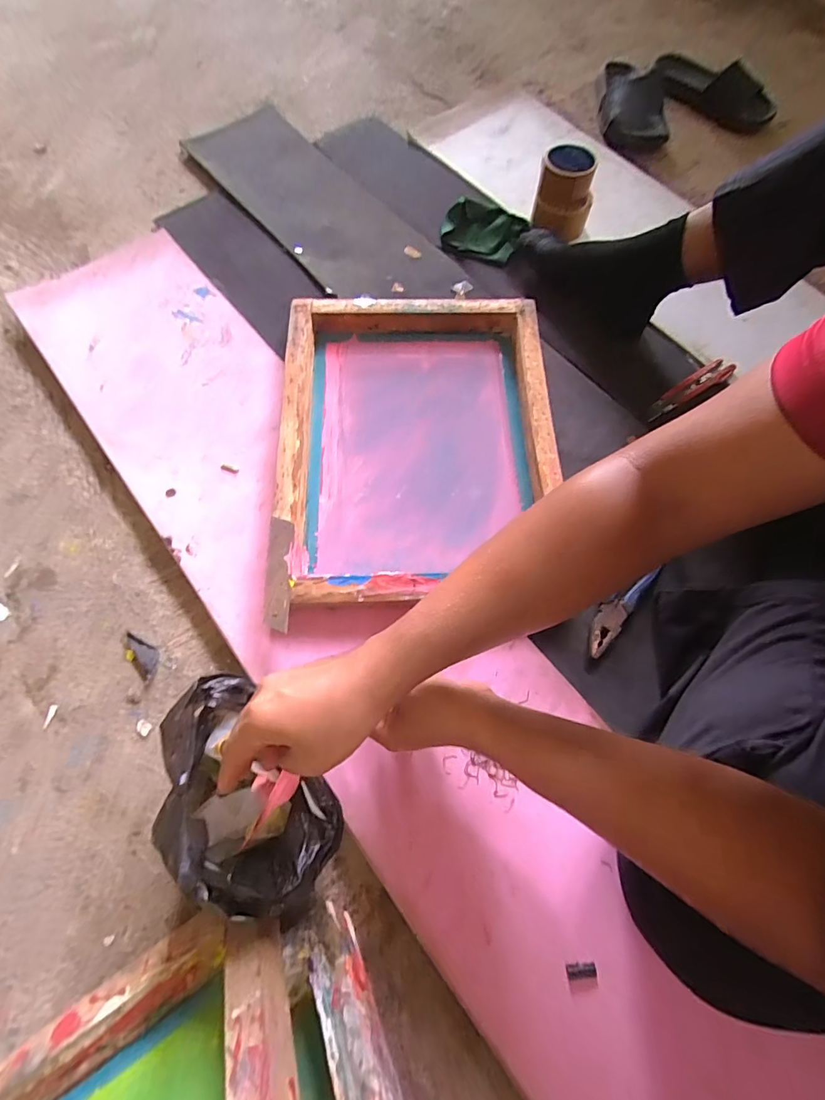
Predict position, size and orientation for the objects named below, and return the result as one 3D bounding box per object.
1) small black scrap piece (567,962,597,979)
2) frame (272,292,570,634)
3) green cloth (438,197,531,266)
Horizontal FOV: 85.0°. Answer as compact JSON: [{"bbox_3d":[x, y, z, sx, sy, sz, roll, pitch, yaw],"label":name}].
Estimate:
[{"bbox_3d":[0.153,0.380,0.406,0.026,0.004,0.012,-2,69,-1],"label":"small black scrap piece"},{"bbox_3d":[0.008,-0.144,0.597,0.358,0.044,0.470,-2,69,-1],"label":"frame"},{"bbox_3d":[0.121,-0.542,0.761,0.142,0.036,0.105,8,69,3],"label":"green cloth"}]

